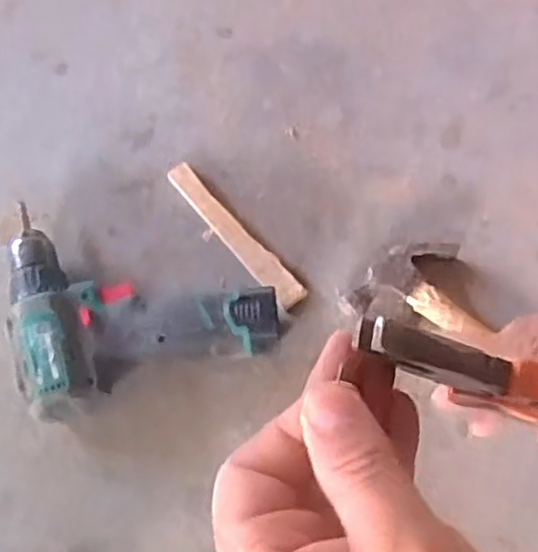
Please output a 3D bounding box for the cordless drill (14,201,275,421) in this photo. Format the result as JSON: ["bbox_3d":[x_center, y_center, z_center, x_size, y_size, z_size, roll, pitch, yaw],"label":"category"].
[{"bbox_3d":[-0.102,0.017,0.567,0.198,0.053,0.162,-13,66,-7],"label":"cordless drill"}]

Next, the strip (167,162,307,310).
[{"bbox_3d":[-0.030,-0.037,0.611,0.024,0.008,0.165,-37,70,-16],"label":"strip"}]

